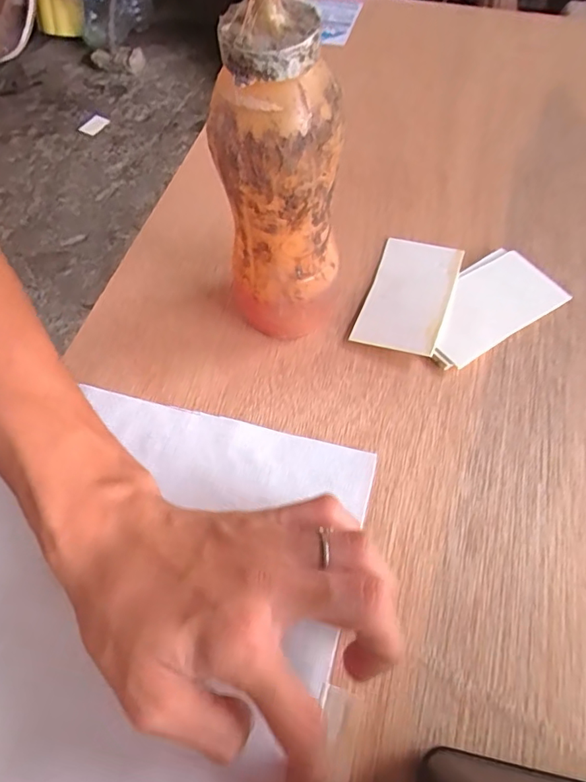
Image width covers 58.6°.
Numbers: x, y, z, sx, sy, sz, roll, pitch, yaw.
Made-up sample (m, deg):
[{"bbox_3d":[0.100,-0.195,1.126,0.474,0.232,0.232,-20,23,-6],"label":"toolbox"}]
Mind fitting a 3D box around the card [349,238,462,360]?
[{"bbox_3d":[0.074,-0.061,0.329,0.050,0.009,0.091,17,61,11],"label":"card"}]

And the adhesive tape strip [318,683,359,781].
[{"bbox_3d":[0.017,0.145,0.214,0.016,0.004,0.041,9,56,9],"label":"adhesive tape strip"}]

